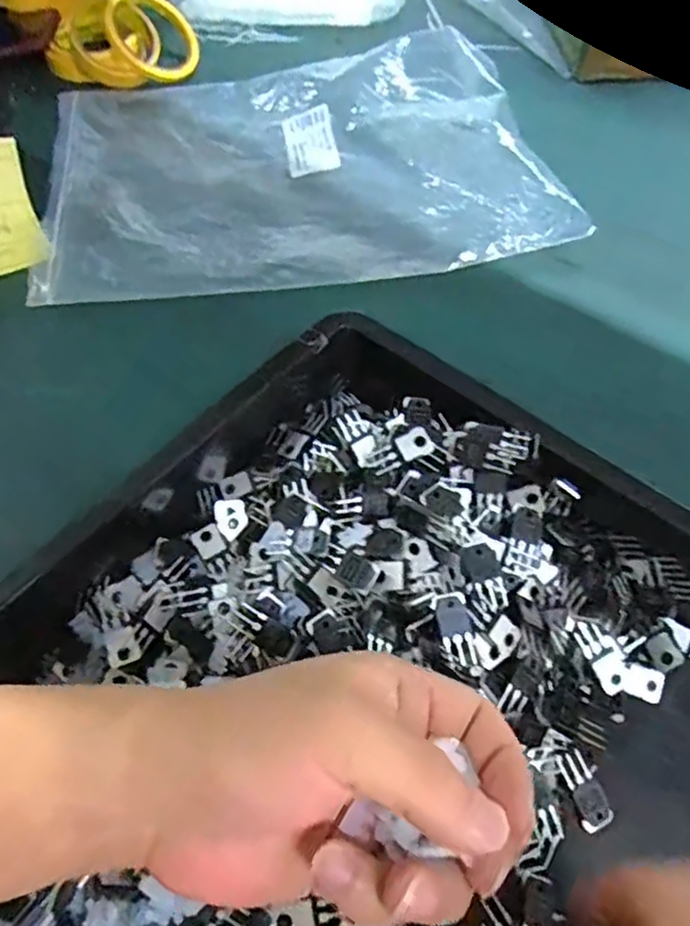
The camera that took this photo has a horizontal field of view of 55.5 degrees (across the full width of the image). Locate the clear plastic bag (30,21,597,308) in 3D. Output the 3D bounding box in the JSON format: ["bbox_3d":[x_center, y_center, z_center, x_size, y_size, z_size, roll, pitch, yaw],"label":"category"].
[{"bbox_3d":[-0.050,-0.275,0.577,0.414,0.049,0.297,-7,59,-3],"label":"clear plastic bag"}]

